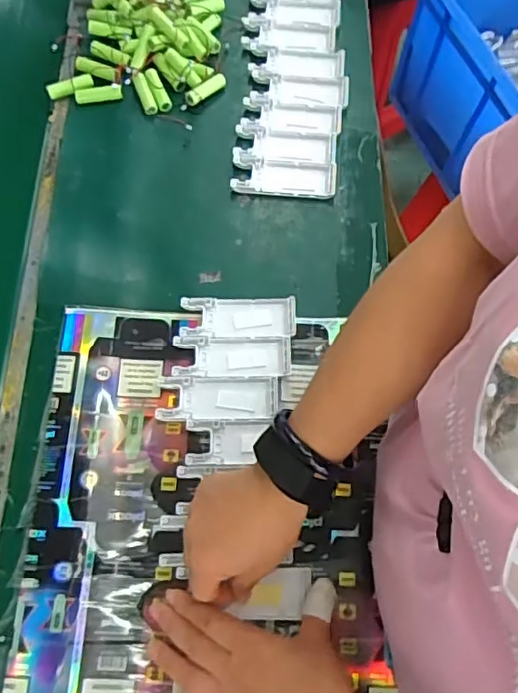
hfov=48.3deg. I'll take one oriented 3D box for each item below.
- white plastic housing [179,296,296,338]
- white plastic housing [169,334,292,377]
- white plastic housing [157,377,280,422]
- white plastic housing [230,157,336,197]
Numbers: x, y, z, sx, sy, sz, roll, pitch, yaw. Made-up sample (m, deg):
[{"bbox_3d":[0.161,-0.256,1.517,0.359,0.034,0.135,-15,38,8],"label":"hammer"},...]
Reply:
[{"bbox_3d":[-0.019,-0.027,0.536,0.103,0.011,0.038,-1,68,-1],"label":"white plastic housing"},{"bbox_3d":[-0.024,0.009,0.522,0.104,0.007,0.039,-1,68,-1],"label":"white plastic housing"},{"bbox_3d":[-0.036,0.046,0.509,0.104,0.009,0.040,0,68,-1],"label":"white plastic housing"},{"bbox_3d":[0.026,-0.177,0.596,0.103,0.013,0.042,6,68,2],"label":"white plastic housing"}]

